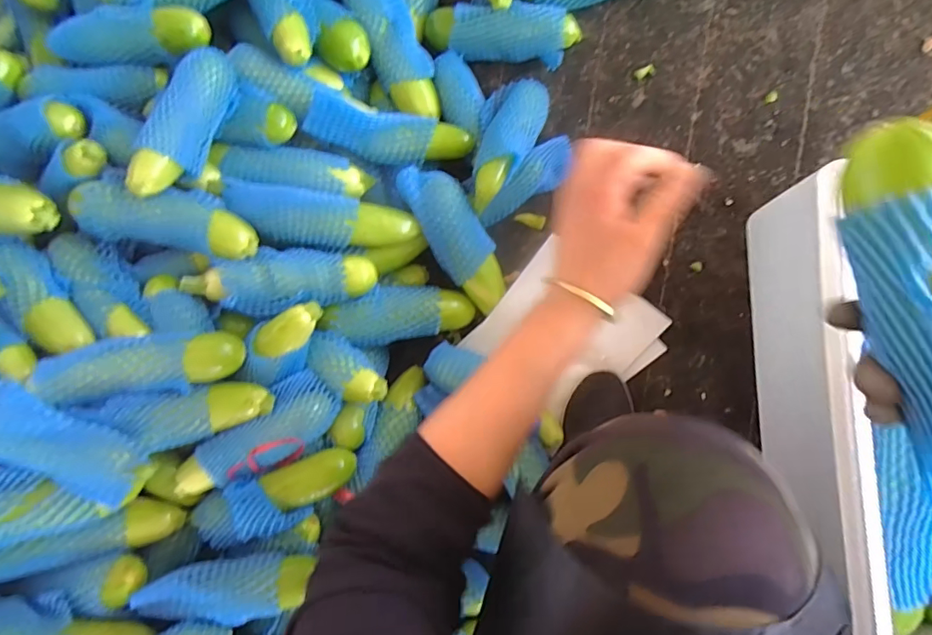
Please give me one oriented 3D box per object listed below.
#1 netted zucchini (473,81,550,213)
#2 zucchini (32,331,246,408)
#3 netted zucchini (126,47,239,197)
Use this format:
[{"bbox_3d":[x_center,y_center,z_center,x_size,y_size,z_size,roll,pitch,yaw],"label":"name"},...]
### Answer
[{"bbox_3d":[0.055,-0.240,0.674,0.072,0.062,0.196,21,73,10],"label":"netted zucchini"},{"bbox_3d":[-0.363,0.055,0.557,0.200,0.056,0.070,-8,87,-14],"label":"zucchini"},{"bbox_3d":[-0.344,-0.233,0.589,0.067,0.052,0.200,21,80,10],"label":"netted zucchini"}]

